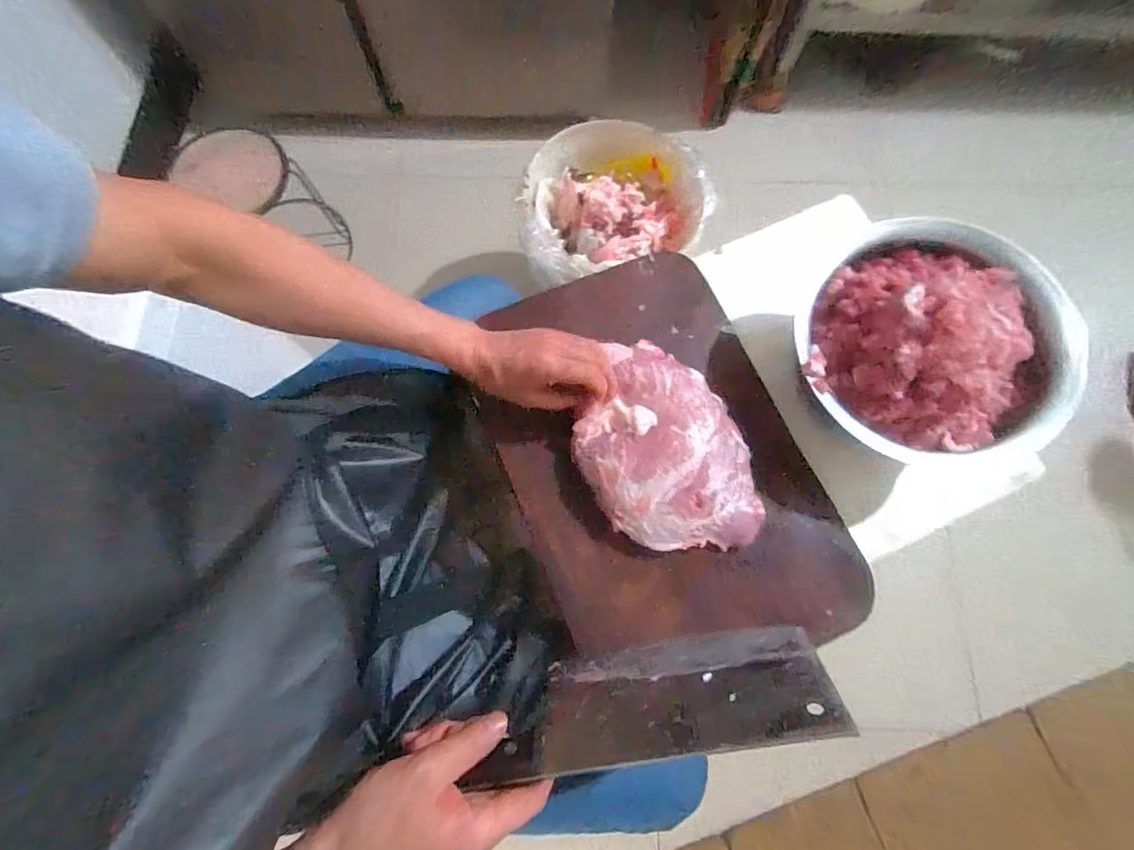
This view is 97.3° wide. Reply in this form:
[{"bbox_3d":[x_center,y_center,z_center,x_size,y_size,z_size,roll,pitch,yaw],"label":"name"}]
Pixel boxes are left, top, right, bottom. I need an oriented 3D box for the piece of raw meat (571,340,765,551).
[{"bbox_3d":[0.100,0.026,0.529,0.167,0.049,0.243,-30,77,-7],"label":"piece of raw meat"}]

